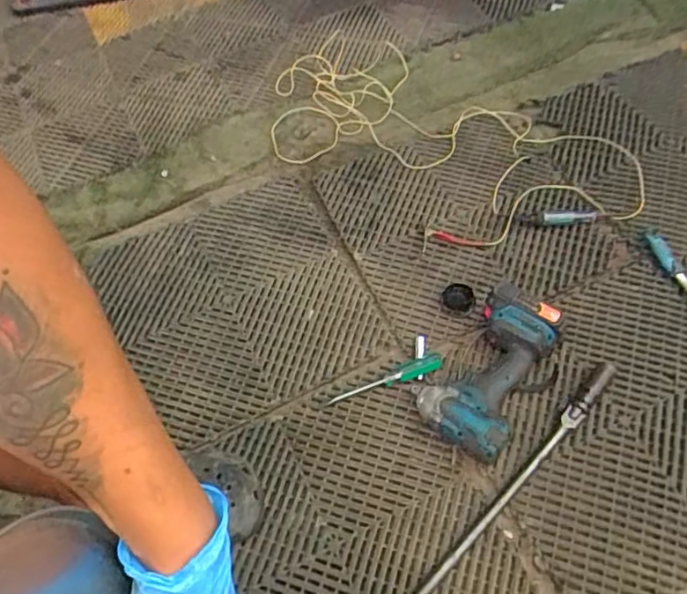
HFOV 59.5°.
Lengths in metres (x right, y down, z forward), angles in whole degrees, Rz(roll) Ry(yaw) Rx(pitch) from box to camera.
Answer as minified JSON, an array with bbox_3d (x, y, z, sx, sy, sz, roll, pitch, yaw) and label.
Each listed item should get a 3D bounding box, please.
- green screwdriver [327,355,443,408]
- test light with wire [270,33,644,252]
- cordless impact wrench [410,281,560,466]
[{"bbox_3d":[0.063,0.126,0.888,0.182,0.020,0.024,-21,59,-9],"label":"green screwdriver"},{"bbox_3d":[0.158,-0.291,1.128,0.706,0.048,0.331,37,67,23],"label":"test light with wire"},{"bbox_3d":[0.201,0.099,0.851,0.135,0.093,0.229,26,64,19],"label":"cordless impact wrench"}]

